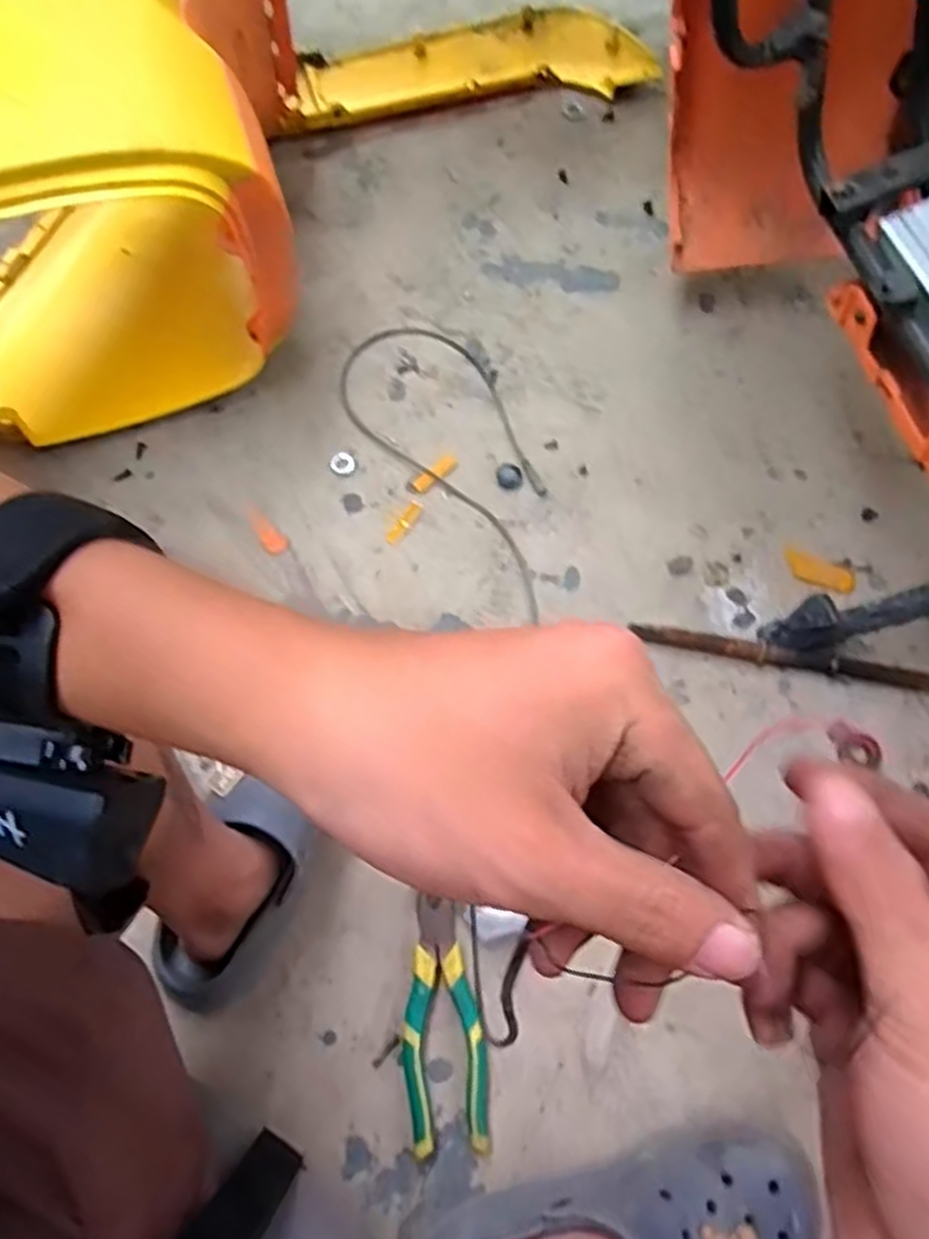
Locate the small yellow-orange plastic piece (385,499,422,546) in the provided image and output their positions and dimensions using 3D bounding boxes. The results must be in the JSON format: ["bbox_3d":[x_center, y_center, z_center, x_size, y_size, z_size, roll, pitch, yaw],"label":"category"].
[{"bbox_3d":[-0.055,-0.090,0.721,0.012,0.004,0.047,33,74,10],"label":"small yellow-orange plastic piece"}]

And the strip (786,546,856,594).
[{"bbox_3d":[0.323,-0.043,0.716,0.062,0.007,0.028,26,73,8],"label":"strip"}]

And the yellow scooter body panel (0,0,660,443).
[{"bbox_3d":[-0.172,-0.479,0.700,0.268,0.288,0.792,40,75,12],"label":"yellow scooter body panel"}]

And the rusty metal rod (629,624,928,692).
[{"bbox_3d":[0.287,0.033,0.674,0.282,0.018,0.017,10,71,3],"label":"rusty metal rod"}]

